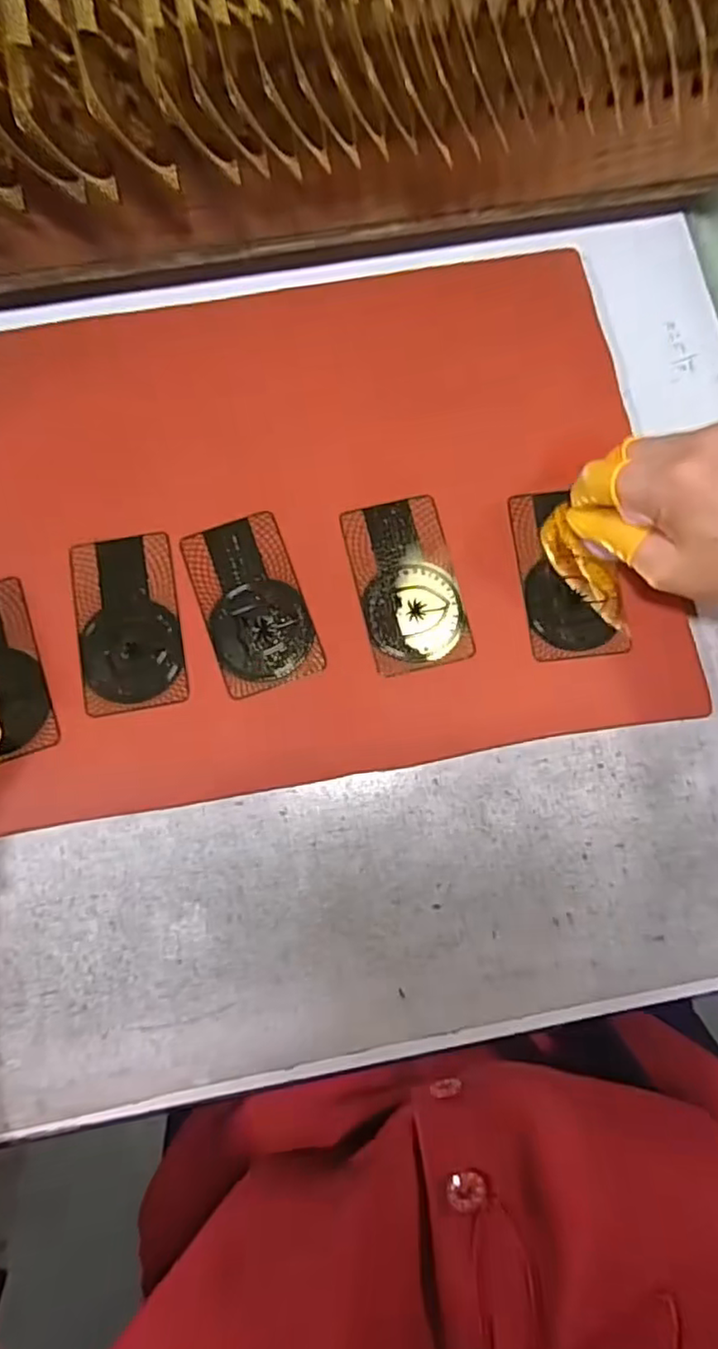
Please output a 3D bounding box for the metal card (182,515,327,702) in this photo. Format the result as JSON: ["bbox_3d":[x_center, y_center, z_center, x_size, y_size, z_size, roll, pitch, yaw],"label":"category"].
[{"bbox_3d":[-0.051,-0.035,0.314,0.048,0.004,0.085,-19,80,-4],"label":"metal card"}]

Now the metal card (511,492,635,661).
[{"bbox_3d":[0.103,-0.050,0.323,0.048,0.006,0.084,-6,79,-4],"label":"metal card"}]

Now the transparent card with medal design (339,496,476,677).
[{"bbox_3d":[0.024,-0.045,0.317,0.048,0.004,0.086,-13,79,-3],"label":"transparent card with medal design"}]

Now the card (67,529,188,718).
[{"bbox_3d":[-0.110,-0.025,0.310,0.048,0.004,0.084,-9,79,-3],"label":"card"}]

